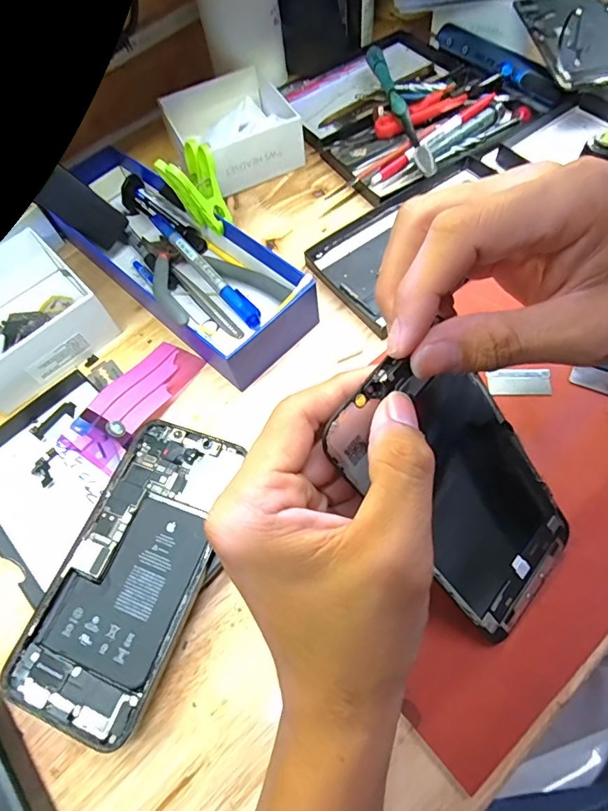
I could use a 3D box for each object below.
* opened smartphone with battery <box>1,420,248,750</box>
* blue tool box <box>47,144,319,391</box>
[{"bbox_3d":[-0.093,0.085,0.254,0.076,0.004,0.159,15,65,14],"label":"opened smartphone with battery"},{"bbox_3d":[-0.101,-0.119,0.362,0.253,0.045,0.097,38,70,20],"label":"blue tool box"}]

